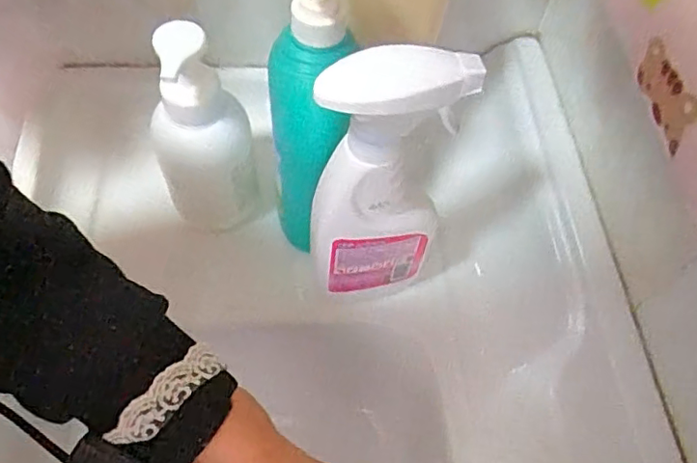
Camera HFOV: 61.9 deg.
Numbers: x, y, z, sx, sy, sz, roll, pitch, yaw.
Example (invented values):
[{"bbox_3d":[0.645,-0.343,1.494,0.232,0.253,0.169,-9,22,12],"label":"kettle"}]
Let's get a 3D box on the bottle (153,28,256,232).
[{"bbox_3d":[-0.116,-0.072,0.467,0.073,0.192,0.055,-21,62,-17],"label":"bottle"}]

